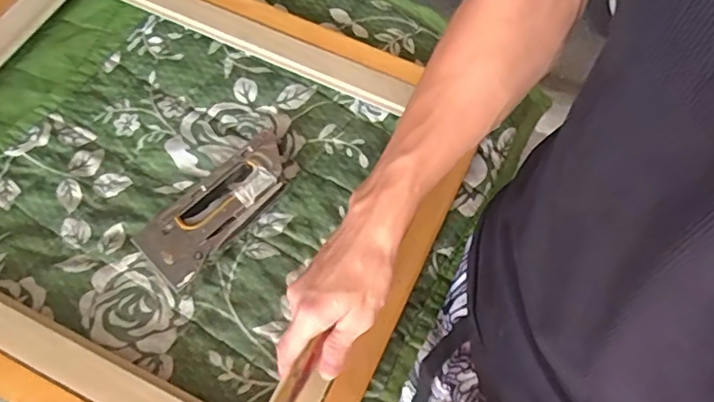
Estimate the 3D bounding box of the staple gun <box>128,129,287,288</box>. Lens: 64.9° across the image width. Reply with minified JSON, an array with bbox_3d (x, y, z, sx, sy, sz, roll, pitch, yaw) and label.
[{"bbox_3d":[-0.133,0.003,0.565,0.074,0.029,0.179,40,70,16],"label":"staple gun"}]

